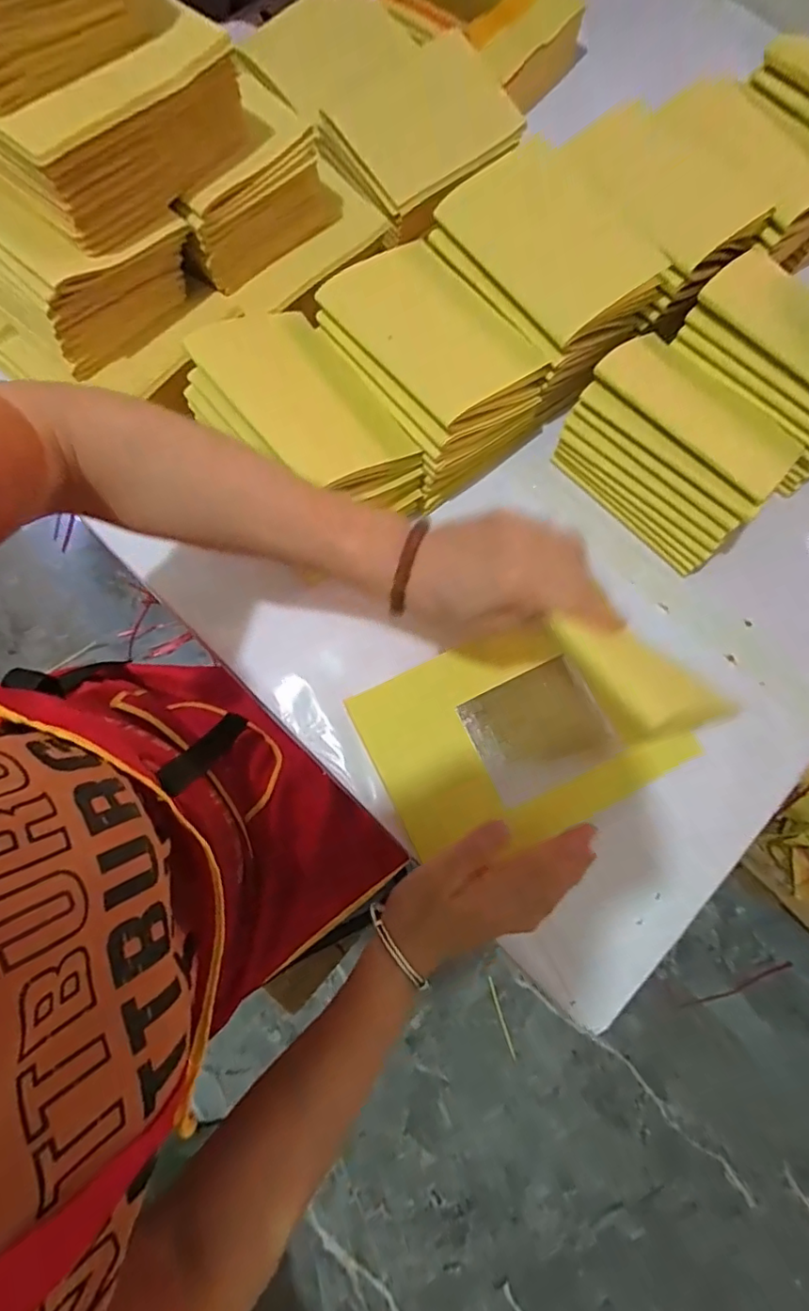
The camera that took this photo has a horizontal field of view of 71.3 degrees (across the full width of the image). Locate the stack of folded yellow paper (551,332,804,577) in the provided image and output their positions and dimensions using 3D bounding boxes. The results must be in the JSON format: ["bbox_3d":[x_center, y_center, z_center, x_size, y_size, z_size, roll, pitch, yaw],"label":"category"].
[{"bbox_3d":[0.229,-0.176,0.474,0.115,0.081,0.166,-43,81,-12],"label":"stack of folded yellow paper"}]

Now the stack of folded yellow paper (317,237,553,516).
[{"bbox_3d":[0.022,-0.246,0.482,0.129,0.096,0.168,-36,80,-10],"label":"stack of folded yellow paper"}]

